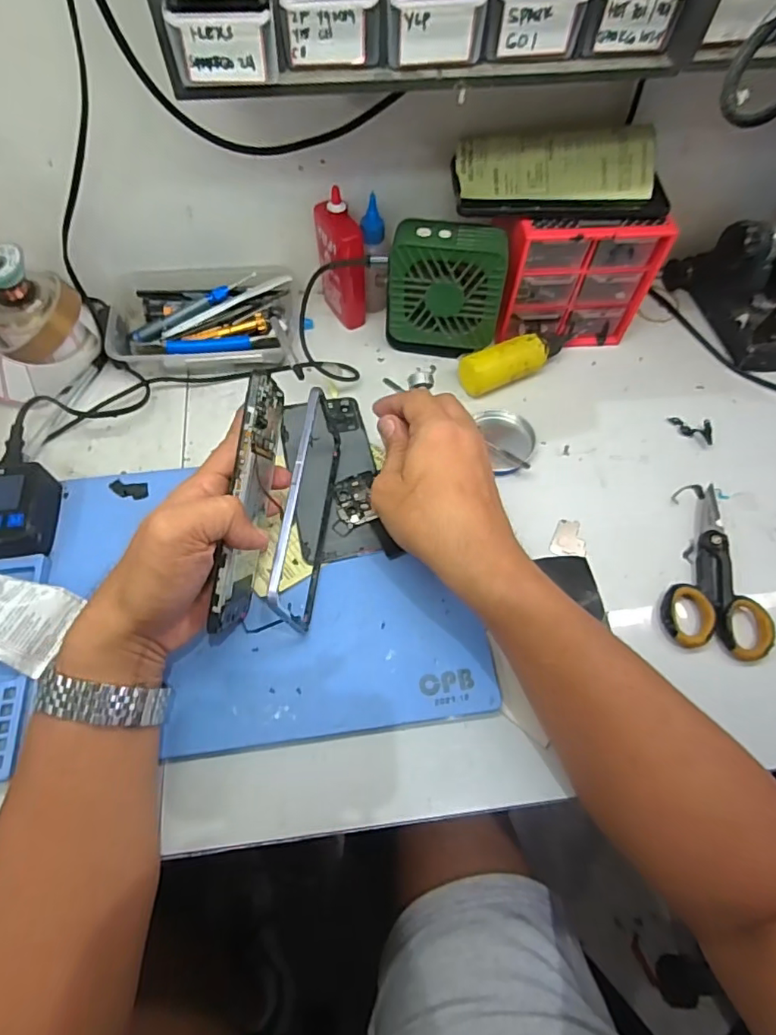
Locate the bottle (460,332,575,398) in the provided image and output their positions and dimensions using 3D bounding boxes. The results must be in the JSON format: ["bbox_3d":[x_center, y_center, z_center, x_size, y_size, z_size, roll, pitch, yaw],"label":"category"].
[{"bbox_3d":[0.118,-0.143,0.504,0.108,0.037,0.030,-20,65,-11],"label":"bottle"}]

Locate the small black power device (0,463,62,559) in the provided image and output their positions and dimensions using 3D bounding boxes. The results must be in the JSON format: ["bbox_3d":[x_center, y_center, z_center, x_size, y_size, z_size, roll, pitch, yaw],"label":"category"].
[{"bbox_3d":[-0.293,-0.001,0.409,0.075,0.037,0.079,-6,63,-4],"label":"small black power device"}]

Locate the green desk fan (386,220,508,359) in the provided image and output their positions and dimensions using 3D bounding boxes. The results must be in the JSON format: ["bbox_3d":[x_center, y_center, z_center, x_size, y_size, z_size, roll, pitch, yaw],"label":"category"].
[{"bbox_3d":[0.051,-0.199,0.489,0.097,0.115,0.042,10,63,4],"label":"green desk fan"}]

